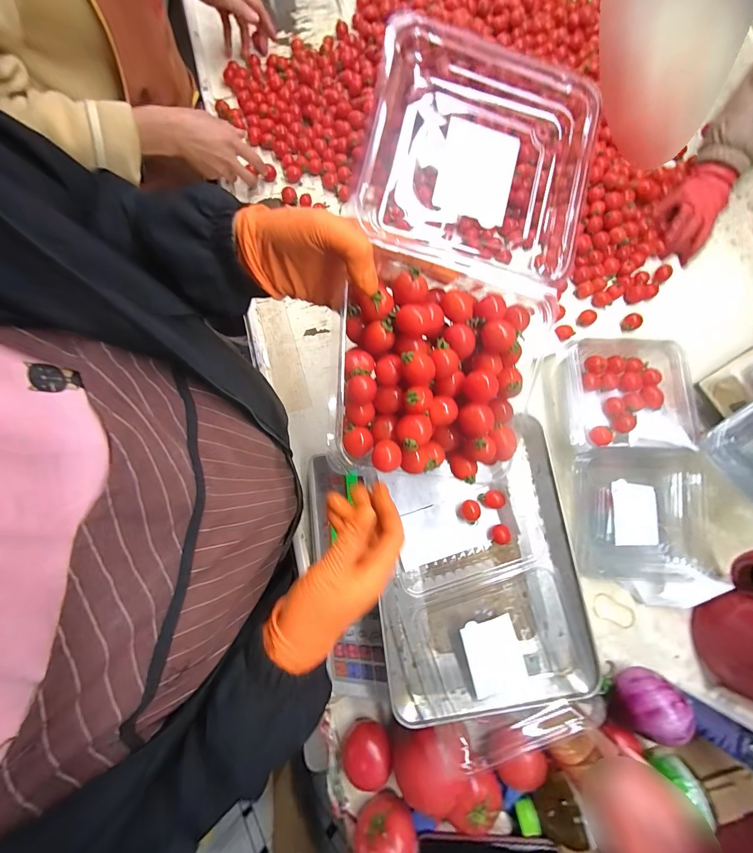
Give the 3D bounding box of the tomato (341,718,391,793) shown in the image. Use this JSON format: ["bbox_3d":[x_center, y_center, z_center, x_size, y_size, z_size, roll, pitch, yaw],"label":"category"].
[{"bbox_3d":[-0.012,0.416,0.438,0.058,0.043,0.056,0,79,-1],"label":"tomato"}]

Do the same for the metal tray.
[{"bbox_3d":[0.120,0.170,0.414,0.241,0.034,0.333,-8,79,-3],"label":"metal tray"}]

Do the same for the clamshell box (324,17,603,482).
[{"bbox_3d":[0.064,-0.125,0.275,0.167,0.057,0.332,13,90,1],"label":"clamshell box"}]

